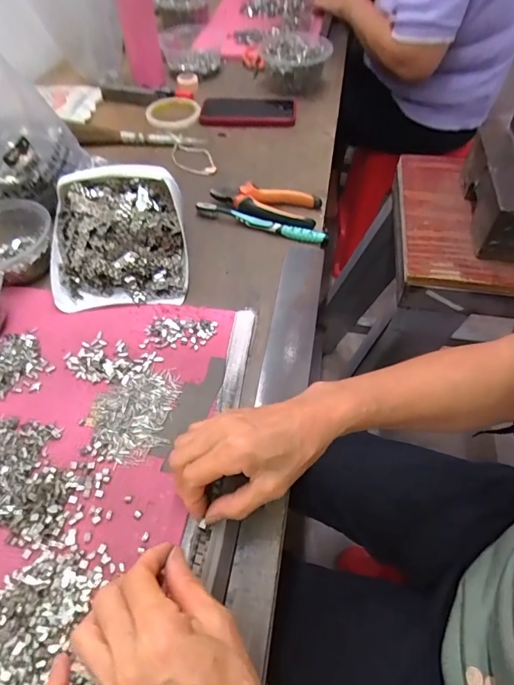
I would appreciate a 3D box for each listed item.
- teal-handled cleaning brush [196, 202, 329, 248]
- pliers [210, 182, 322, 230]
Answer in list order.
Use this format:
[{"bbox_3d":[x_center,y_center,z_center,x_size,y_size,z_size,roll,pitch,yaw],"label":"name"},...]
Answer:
[{"bbox_3d":[0.004,-0.162,0.567,0.186,0.011,0.015,18,57,12],"label":"teal-handled cleaning brush"},{"bbox_3d":[0.010,-0.193,0.585,0.150,0.020,0.066,14,56,10],"label":"pliers"}]

